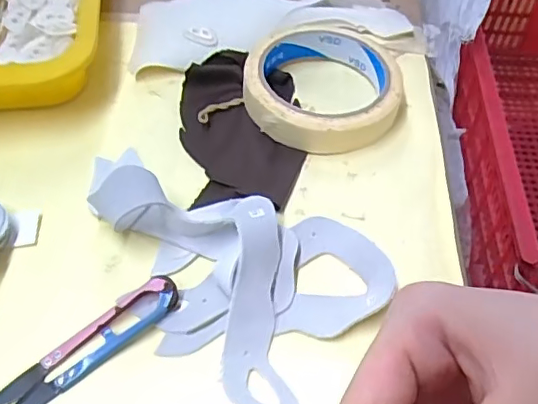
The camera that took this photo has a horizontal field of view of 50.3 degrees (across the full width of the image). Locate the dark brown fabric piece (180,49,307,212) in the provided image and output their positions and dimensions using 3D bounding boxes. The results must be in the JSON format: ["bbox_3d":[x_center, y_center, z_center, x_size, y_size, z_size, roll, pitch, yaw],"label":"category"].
[{"bbox_3d":[-0.018,-0.048,0.351,0.072,0.018,0.117,-1,52,-3],"label":"dark brown fabric piece"}]

